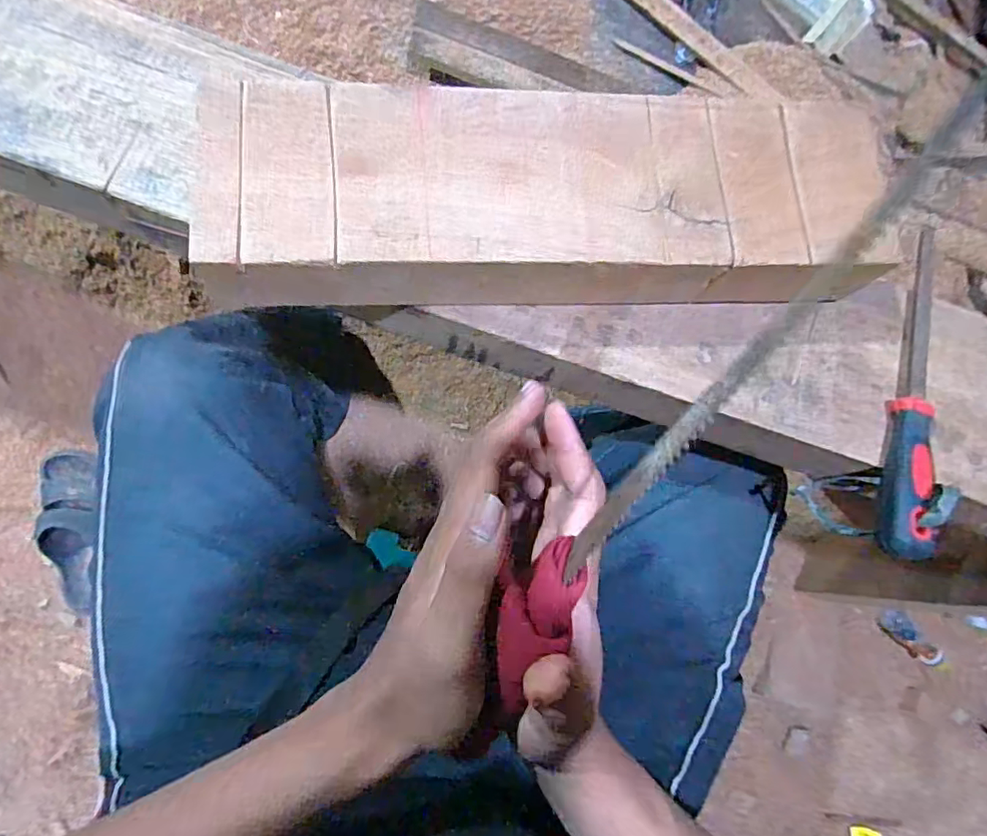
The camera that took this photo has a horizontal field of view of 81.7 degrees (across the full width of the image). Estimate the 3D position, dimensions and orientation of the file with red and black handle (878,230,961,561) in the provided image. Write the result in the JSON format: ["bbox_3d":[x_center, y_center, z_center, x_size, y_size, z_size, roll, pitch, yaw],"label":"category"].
[{"bbox_3d":[0.291,-0.018,0.387,0.029,0.037,0.228,19,70,-3],"label":"file with red and black handle"}]

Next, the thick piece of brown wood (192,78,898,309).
[{"bbox_3d":[0.043,-0.133,0.342,0.411,0.028,0.134,-2,82,-8],"label":"thick piece of brown wood"}]

